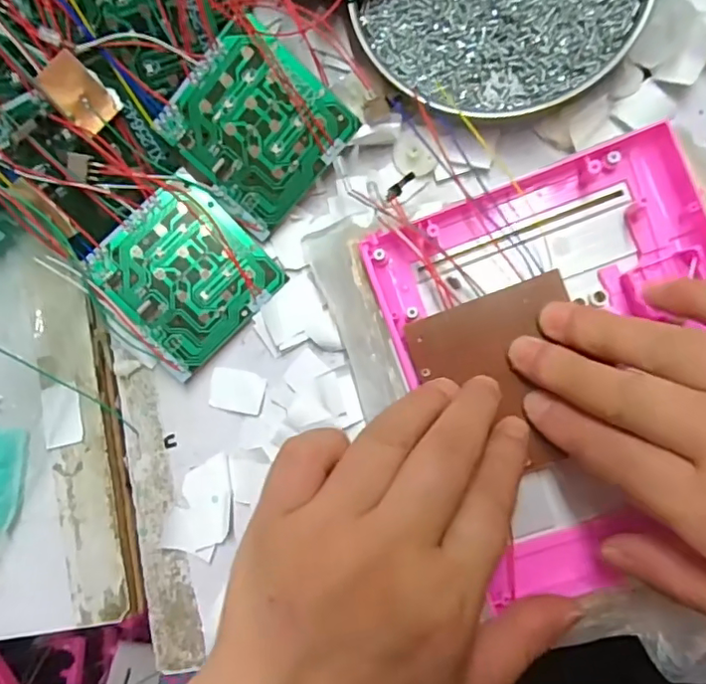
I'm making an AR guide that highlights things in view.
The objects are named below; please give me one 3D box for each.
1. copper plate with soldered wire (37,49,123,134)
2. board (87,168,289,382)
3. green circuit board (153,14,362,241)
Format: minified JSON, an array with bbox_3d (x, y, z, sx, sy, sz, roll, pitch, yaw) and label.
[{"bbox_3d":[-0.120,-0.108,0.251,0.020,0.004,0.030,-44,116,3],"label":"copper plate with soldered wire"},{"bbox_3d":[-0.081,-0.032,0.278,0.074,0.004,0.072,-44,102,-2],"label":"board"},{"bbox_3d":[-0.046,-0.098,0.267,0.069,0.004,0.071,41,104,-13],"label":"green circuit board"}]

